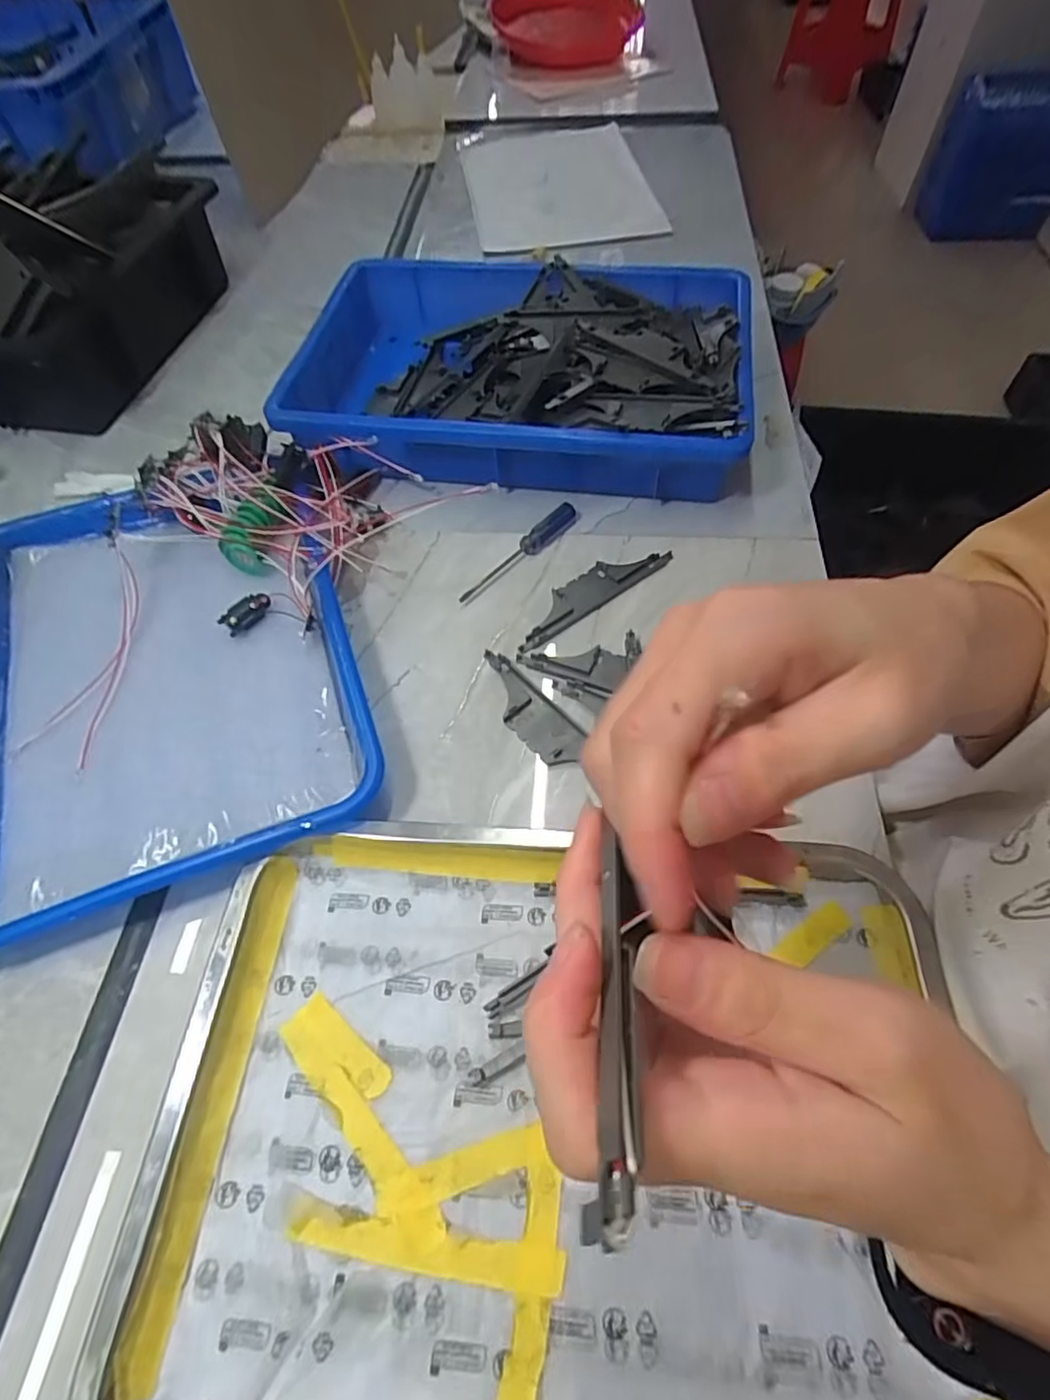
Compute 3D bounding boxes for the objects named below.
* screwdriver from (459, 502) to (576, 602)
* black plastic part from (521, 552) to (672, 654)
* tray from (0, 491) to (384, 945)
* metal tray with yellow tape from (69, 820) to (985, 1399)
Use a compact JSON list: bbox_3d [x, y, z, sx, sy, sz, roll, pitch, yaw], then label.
[{"bbox_3d":[-0.004,-0.110,0.465,0.017,0.016,0.114,39,68,23],"label":"screwdriver"},{"bbox_3d":[0.046,-0.079,0.449,0.132,0.006,0.031,-33,63,-17],"label":"black plastic part"},{"bbox_3d":[-0.242,-0.025,0.412,0.245,0.032,0.313,-18,59,-8],"label":"tray"},{"bbox_3d":[0.013,0.188,0.278,0.348,0.023,0.258,2,58,3],"label":"metal tray with yellow tape"}]

